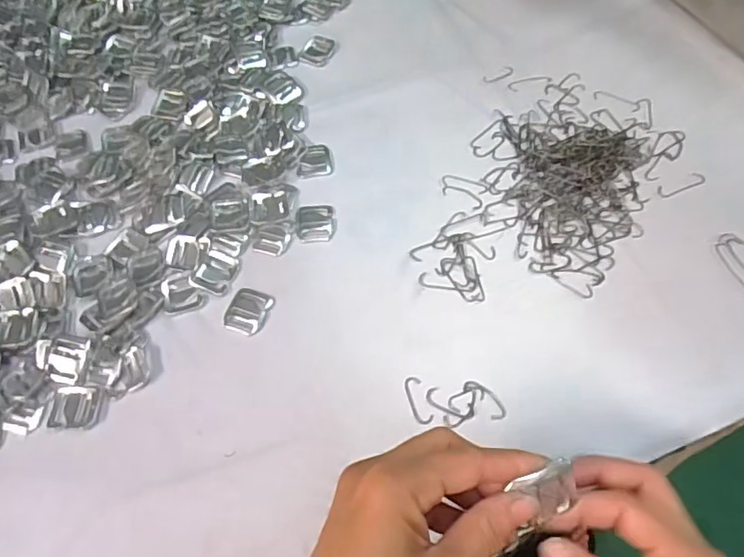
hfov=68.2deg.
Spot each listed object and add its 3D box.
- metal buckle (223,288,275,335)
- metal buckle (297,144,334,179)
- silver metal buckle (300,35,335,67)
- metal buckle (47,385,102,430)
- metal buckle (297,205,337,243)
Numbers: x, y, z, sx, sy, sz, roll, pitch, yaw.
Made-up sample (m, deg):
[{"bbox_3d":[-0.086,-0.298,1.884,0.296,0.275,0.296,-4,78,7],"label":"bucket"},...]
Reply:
[{"bbox_3d":[-0.093,0.024,0.412,0.030,0.004,0.035,15,62,11],"label":"metal buckle"},{"bbox_3d":[-0.049,-0.103,0.482,0.030,0.006,0.034,-3,60,1],"label":"metal buckle"},{"bbox_3d":[-0.054,-0.230,0.553,0.031,0.004,0.043,19,63,13],"label":"silver metal buckle"},{"bbox_3d":[-0.206,0.089,0.380,0.032,0.004,0.028,4,61,5],"label":"metal buckle"},{"bbox_3d":[-0.045,-0.046,0.449,0.031,0.004,0.035,-3,60,1],"label":"metal buckle"}]

